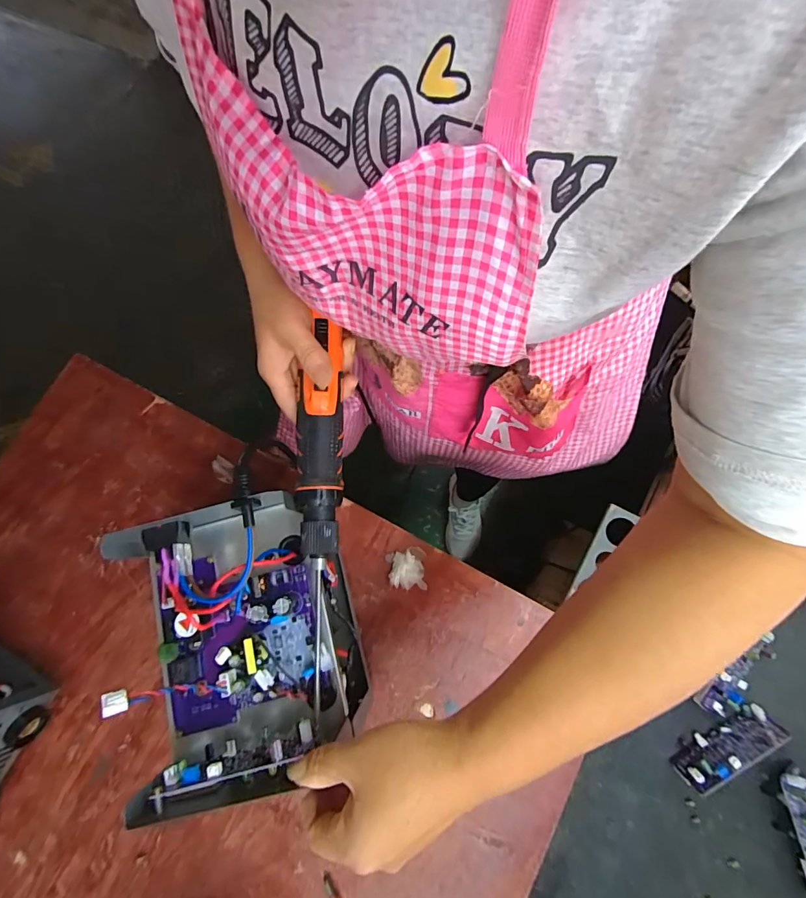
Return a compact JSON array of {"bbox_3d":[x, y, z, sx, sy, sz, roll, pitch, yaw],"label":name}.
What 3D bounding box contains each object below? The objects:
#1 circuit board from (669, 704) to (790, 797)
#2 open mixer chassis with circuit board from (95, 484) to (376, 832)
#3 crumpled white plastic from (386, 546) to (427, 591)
[{"bbox_3d":[0.349,0.322,0.455,0.114,0.049,0.018,-33,103,-2],"label":"circuit board"},{"bbox_3d":[-0.132,0.152,0.343,0.173,0.071,0.206,-15,76,-3],"label":"open mixer chassis with circuit board"},{"bbox_3d":[0.004,0.140,0.498,0.044,0.012,0.047,-6,75,3],"label":"crumpled white plastic"}]

